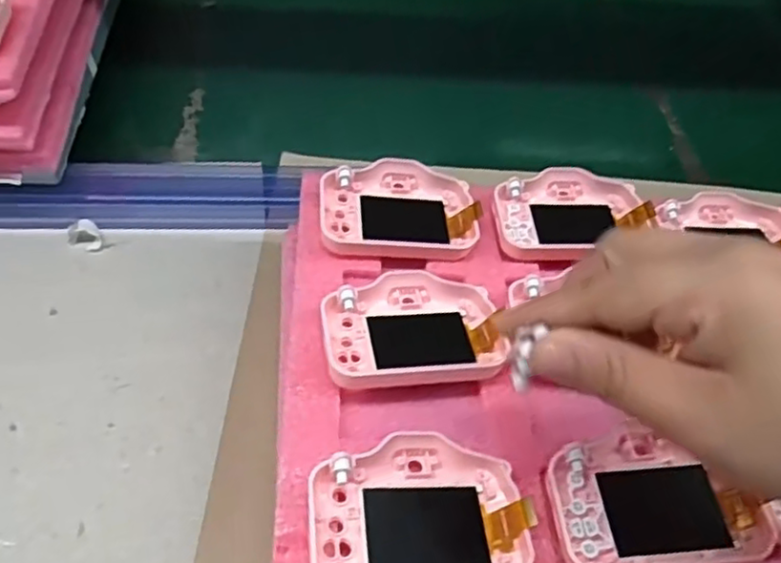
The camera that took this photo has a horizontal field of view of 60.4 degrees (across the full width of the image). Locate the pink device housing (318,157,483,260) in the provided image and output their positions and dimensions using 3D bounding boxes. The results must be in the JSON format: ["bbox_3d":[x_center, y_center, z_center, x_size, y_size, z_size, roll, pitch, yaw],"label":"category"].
[{"bbox_3d":[0.005,-0.041,0.363,0.084,0.016,0.058,0,51,-7],"label":"pink device housing"}]

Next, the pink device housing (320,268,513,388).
[{"bbox_3d":[0.011,0.020,0.317,0.084,0.011,0.057,-9,53,-14],"label":"pink device housing"}]

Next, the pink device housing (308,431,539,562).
[{"bbox_3d":[0.011,0.089,0.262,0.083,0.016,0.058,1,51,-7],"label":"pink device housing"}]

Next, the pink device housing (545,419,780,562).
[{"bbox_3d":[0.108,0.089,0.278,0.085,0.013,0.055,0,51,-8],"label":"pink device housing"}]

